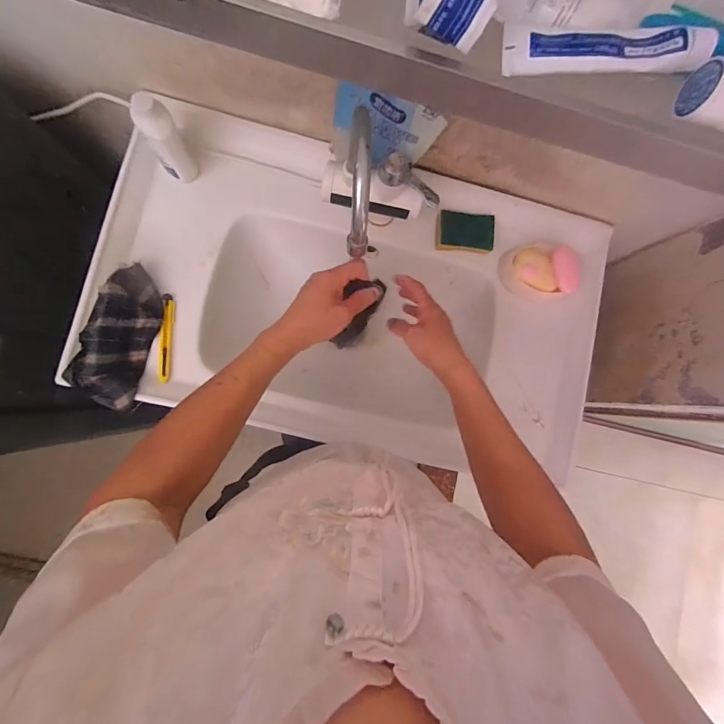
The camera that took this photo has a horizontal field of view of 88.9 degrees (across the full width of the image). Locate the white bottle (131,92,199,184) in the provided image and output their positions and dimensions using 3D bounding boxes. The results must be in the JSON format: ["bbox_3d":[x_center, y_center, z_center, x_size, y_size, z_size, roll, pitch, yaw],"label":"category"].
[{"bbox_3d":[-0.288,-0.325,0.546,0.048,0.131,0.056,-33,89,-7],"label":"white bottle"}]

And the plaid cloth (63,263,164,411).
[{"bbox_3d":[-0.373,-0.041,0.565,0.100,0.047,0.210,11,84,-4],"label":"plaid cloth"}]

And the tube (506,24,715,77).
[{"bbox_3d":[0.201,-0.263,0.303,0.161,0.031,0.046,0,85,-5],"label":"tube"}]

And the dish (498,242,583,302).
[{"bbox_3d":[0.310,-0.153,0.628,0.136,0.037,0.090,14,84,-4],"label":"dish"}]

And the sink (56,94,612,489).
[{"bbox_3d":[-0.011,-0.108,0.687,0.820,0.194,0.485,12,84,-4],"label":"sink"}]

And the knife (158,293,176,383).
[{"bbox_3d":[-0.311,-0.038,0.588,0.019,0.013,0.139,1,85,-5],"label":"knife"}]

